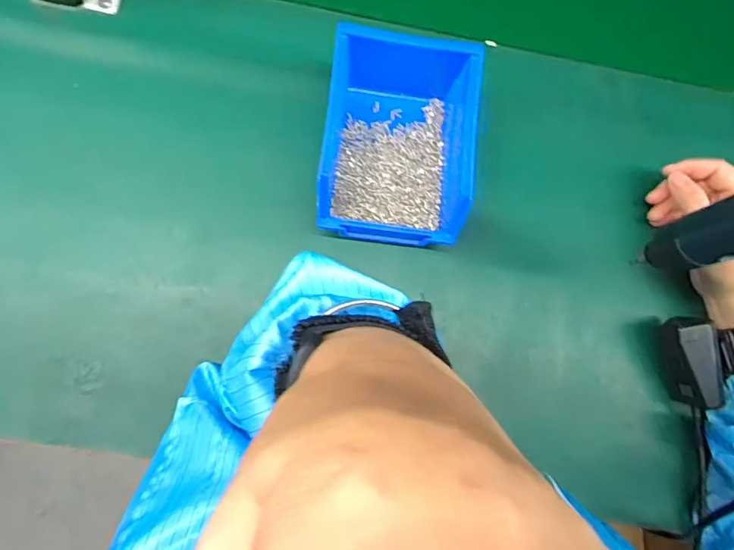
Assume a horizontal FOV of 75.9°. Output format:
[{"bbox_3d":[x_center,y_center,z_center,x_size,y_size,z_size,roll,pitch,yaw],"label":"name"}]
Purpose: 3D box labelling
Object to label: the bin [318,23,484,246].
[{"bbox_3d":[0.020,-0.098,0.368,0.102,0.082,0.142,6,83,-4],"label":"bin"}]

